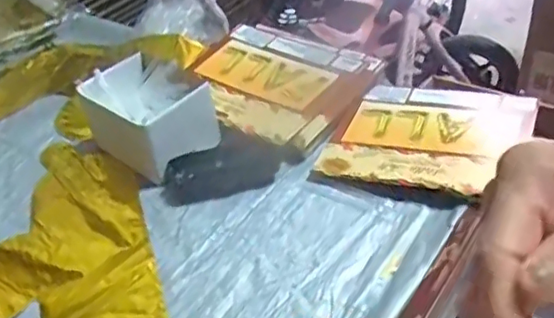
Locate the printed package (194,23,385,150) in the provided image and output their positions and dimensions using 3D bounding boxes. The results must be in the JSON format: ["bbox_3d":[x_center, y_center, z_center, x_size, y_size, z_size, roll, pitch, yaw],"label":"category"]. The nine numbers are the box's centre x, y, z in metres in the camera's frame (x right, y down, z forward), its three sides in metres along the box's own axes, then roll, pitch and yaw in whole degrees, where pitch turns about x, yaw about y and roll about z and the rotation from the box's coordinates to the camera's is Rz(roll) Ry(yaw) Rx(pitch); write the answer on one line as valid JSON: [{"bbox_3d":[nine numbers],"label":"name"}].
[{"bbox_3d":[-0.005,-0.092,0.690,0.204,0.035,0.173,24,47,32],"label":"printed package"}]

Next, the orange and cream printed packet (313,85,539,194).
[{"bbox_3d":[0.152,-0.024,0.595,0.179,0.022,0.157,10,42,26],"label":"orange and cream printed packet"}]

